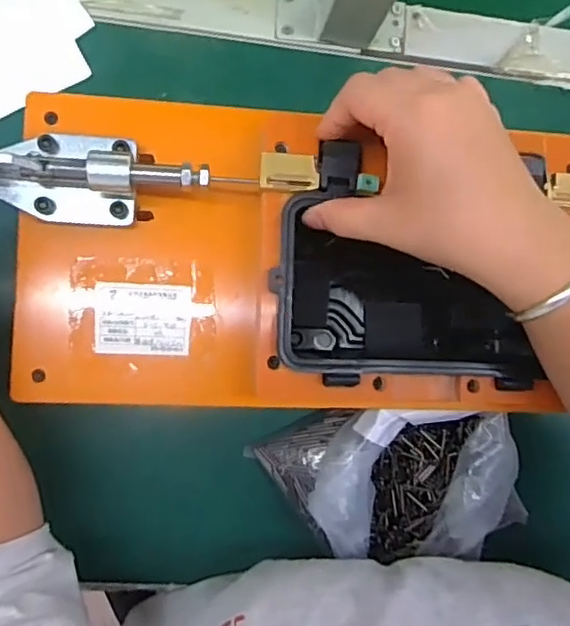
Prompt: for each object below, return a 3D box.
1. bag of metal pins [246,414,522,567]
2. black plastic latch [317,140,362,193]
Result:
[{"bbox_3d":[0.071,0.115,0.399,0.169,0.064,0.100,3,86,-7],"label":"bag of metal pins"},{"bbox_3d":[0.031,-0.081,0.324,0.024,0.008,0.026,-1,87,-7],"label":"black plastic latch"}]

